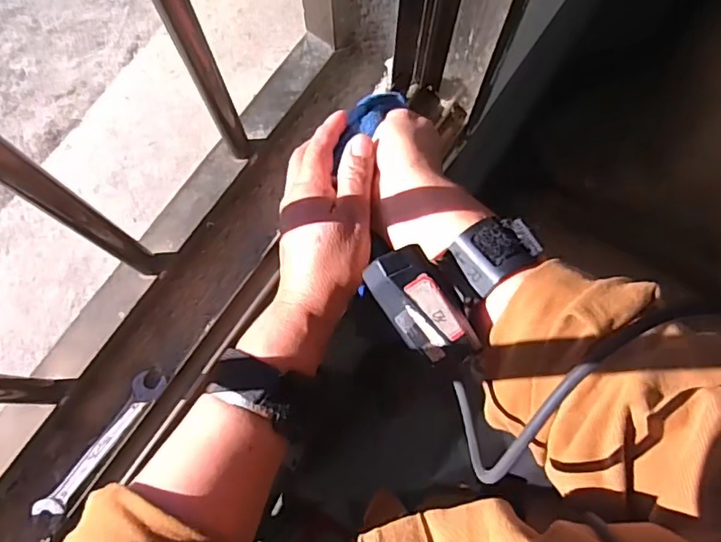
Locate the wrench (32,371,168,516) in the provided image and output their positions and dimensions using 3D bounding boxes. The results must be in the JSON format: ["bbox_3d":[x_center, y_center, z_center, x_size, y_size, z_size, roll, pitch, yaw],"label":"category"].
[{"bbox_3d":[-0.199,0.133,0.427,0.023,0.006,0.125,35,79,9],"label":"wrench"}]

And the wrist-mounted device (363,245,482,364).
[{"bbox_3d":[0.034,0.019,0.296,0.036,0.015,0.067,-34,78,-8],"label":"wrist-mounted device"}]

